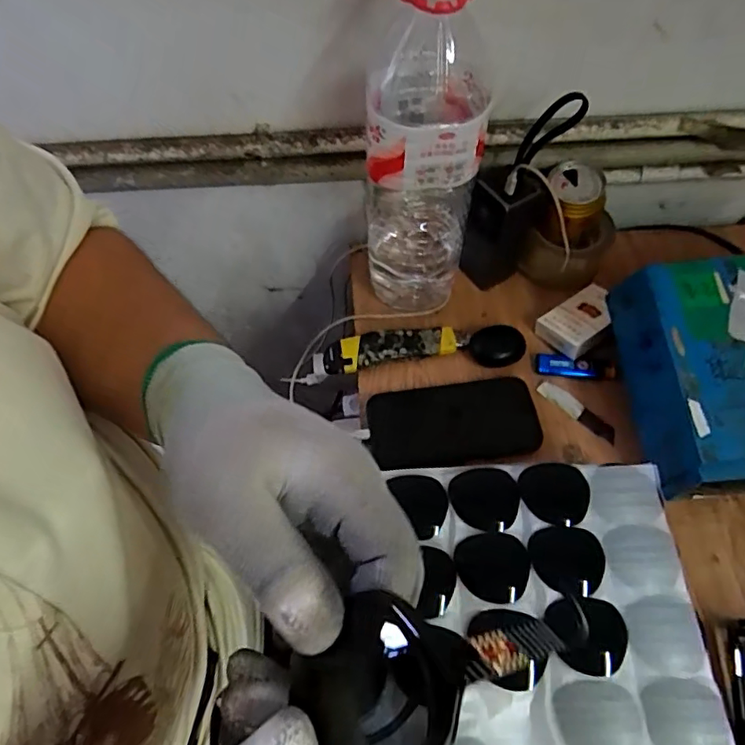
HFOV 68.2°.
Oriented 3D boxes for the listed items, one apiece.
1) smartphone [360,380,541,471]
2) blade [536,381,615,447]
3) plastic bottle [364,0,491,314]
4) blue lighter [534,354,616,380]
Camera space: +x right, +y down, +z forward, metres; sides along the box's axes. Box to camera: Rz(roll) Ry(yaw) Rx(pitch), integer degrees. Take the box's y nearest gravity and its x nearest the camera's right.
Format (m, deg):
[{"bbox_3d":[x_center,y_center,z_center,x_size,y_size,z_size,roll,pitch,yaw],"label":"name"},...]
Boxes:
[{"bbox_3d":[0.079,0.048,0.548,0.165,0.013,0.083,-3,59,-2],"label":"smartphone"},{"bbox_3d":[0.210,0.039,0.565,0.088,0.010,0.023,36,65,19],"label":"blade"},{"bbox_3d":[0.047,-0.191,0.507,0.099,0.325,0.109,15,60,9],"label":"plastic bottle"},{"bbox_3d":[0.213,-0.008,0.578,0.080,0.017,0.023,2,59,1],"label":"blue lighter"}]

